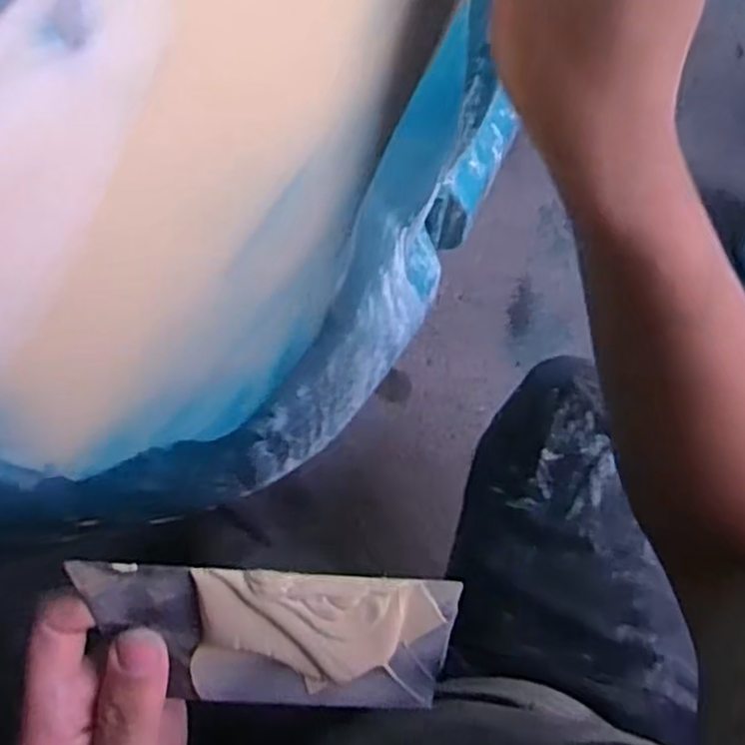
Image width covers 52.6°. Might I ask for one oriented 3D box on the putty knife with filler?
[{"bbox_3d":[-0.039,0.106,0.295,0.140,0.070,0.010,4,29,-6],"label":"putty knife with filler"}]

